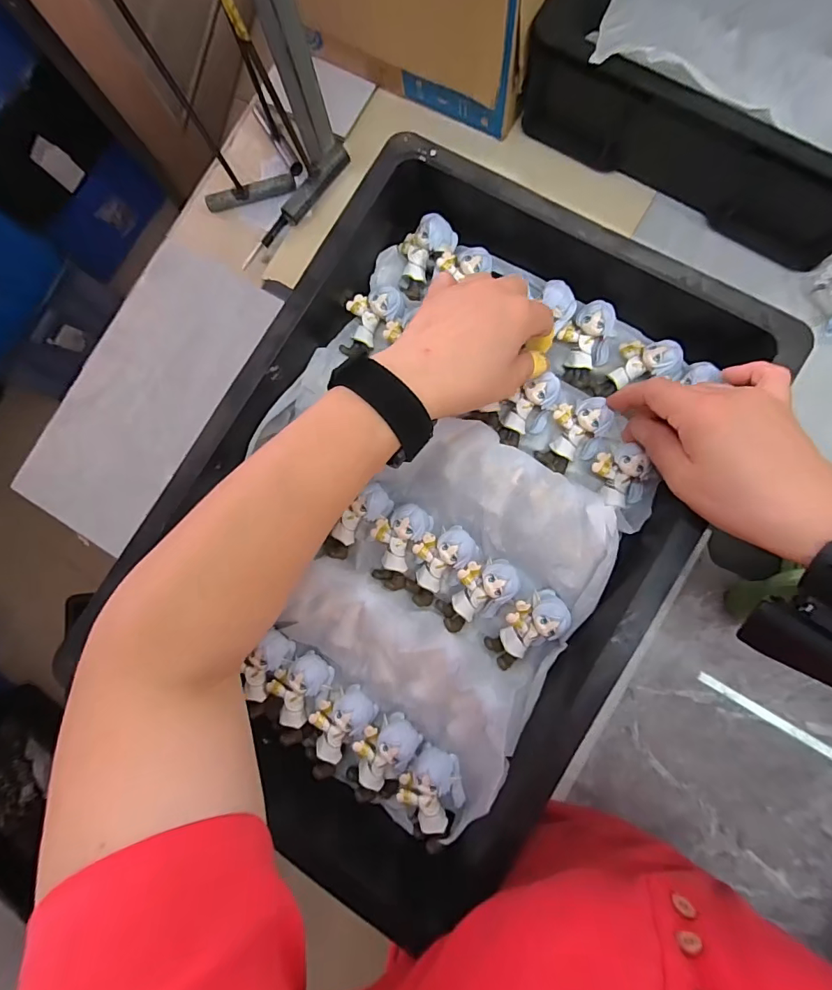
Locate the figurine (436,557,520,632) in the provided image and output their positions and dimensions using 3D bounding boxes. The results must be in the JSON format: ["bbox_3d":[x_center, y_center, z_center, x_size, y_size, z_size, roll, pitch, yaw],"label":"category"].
[{"bbox_3d":[0.045,0.073,0.326,0.037,0.025,0.063,44,90,9],"label":"figurine"}]

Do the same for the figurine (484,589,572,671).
[{"bbox_3d":[0.078,0.095,0.316,0.063,0.024,0.033,-45,81,13],"label":"figurine"}]

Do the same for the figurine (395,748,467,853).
[{"bbox_3d":[0.011,0.215,0.312,0.044,0.025,0.062,-11,83,5],"label":"figurine"}]

